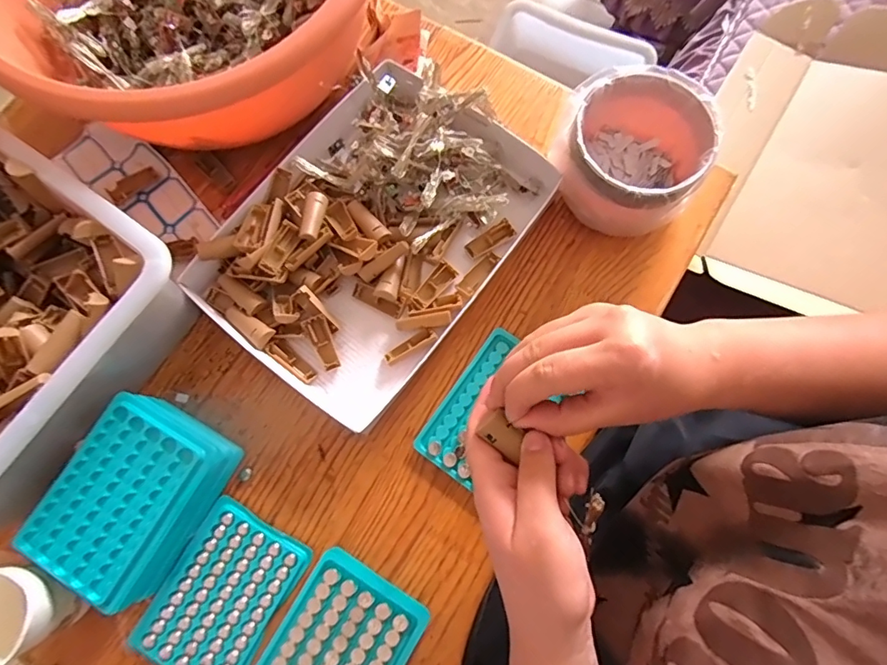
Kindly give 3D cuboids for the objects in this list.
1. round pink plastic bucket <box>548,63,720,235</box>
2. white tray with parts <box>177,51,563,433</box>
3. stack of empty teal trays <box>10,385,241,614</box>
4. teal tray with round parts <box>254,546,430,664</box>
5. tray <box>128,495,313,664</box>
[{"bbox_3d":[0.162,-0.158,0.432,0.124,0.075,0.115,0,75,0],"label":"round pink plastic bucket"},{"bbox_3d":[-0.062,-0.094,0.446,0.218,0.058,0.304,36,78,9],"label":"white tray with parts"},{"bbox_3d":[-0.240,0.127,0.384,0.099,0.056,0.130,27,77,7],"label":"stack of empty teal trays"},{"bbox_3d":[-0.085,0.250,0.373,0.097,0.025,0.132,30,77,8],"label":"teal tray with round parts"},{"bbox_3d":[-0.178,0.211,0.392,0.093,0.010,0.125,30,77,8],"label":"tray"}]

